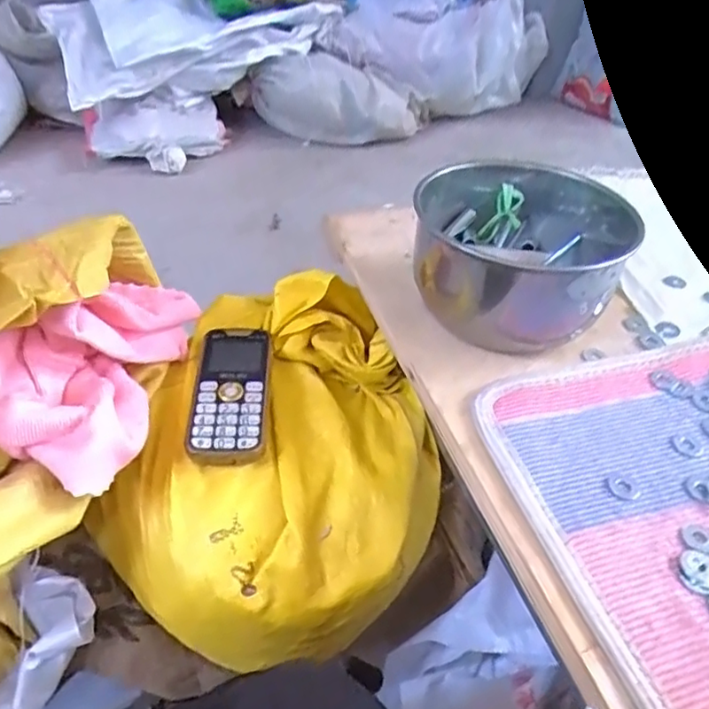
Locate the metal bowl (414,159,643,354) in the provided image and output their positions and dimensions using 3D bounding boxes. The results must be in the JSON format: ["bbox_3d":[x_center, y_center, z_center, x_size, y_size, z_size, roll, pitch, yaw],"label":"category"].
[{"bbox_3d":[0.125,-0.084,0.481,0.152,0.091,0.154,2,42,-2],"label":"metal bowl"}]

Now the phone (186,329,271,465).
[{"bbox_3d":[-0.098,0.029,0.481,0.056,0.012,0.124,1,48,-3],"label":"phone"}]

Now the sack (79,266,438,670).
[{"bbox_3d":[-0.052,0.083,0.497,0.246,0.151,0.288,22,45,19],"label":"sack"}]

